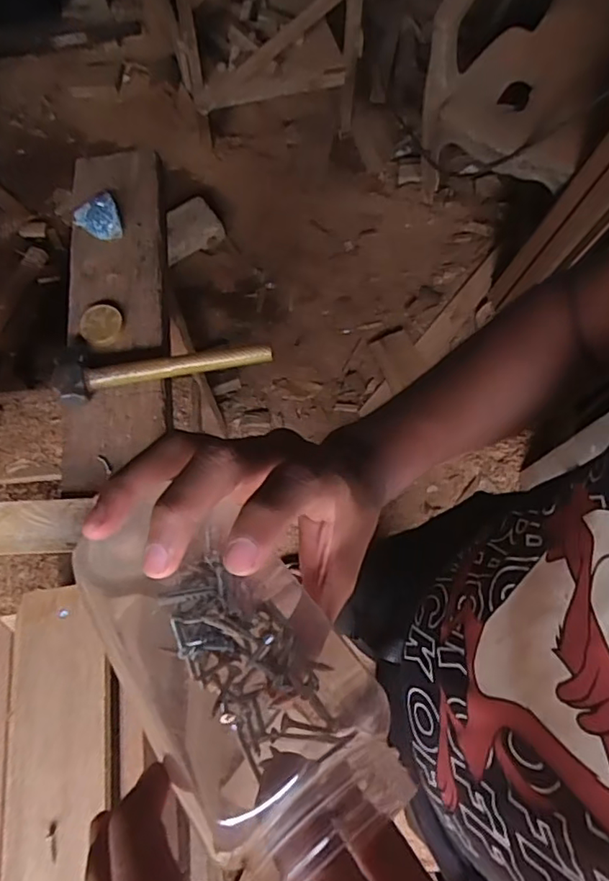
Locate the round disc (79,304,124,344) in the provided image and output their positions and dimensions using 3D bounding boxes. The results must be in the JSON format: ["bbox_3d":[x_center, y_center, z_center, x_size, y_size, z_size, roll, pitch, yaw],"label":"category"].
[{"bbox_3d":[-0.294,-0.169,0.814,0.060,0.014,0.057,-1,65,2],"label":"round disc"}]

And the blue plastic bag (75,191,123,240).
[{"bbox_3d":[-0.314,-0.338,0.863,0.065,0.026,0.072,-20,66,-7],"label":"blue plastic bag"}]

